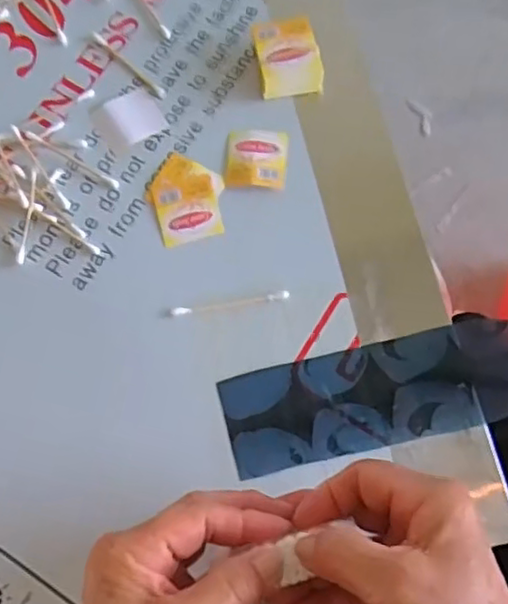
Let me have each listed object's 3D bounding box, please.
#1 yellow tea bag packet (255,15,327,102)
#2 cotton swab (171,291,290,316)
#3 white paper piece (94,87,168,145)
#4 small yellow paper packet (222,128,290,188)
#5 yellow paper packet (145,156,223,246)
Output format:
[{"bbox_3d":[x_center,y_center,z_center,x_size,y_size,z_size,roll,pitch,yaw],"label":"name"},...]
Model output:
[{"bbox_3d":[0.024,-0.166,0.453,0.042,0.024,0.047,-8,72,-1],"label":"yellow tea bag packet"},{"bbox_3d":[-0.015,0.001,0.409,0.073,0.004,0.005,-8,72,-1],"label":"cotton swab"},{"bbox_3d":[-0.085,-0.129,0.456,0.038,0.004,0.039,-34,74,-9],"label":"white paper piece"},{"bbox_3d":[0.002,-0.096,0.440,0.039,0.006,0.043,4,72,3],"label":"small yellow paper packet"},{"bbox_3d":[-0.044,-0.070,0.436,0.047,0.005,0.062,-14,72,-3],"label":"yellow paper packet"}]

